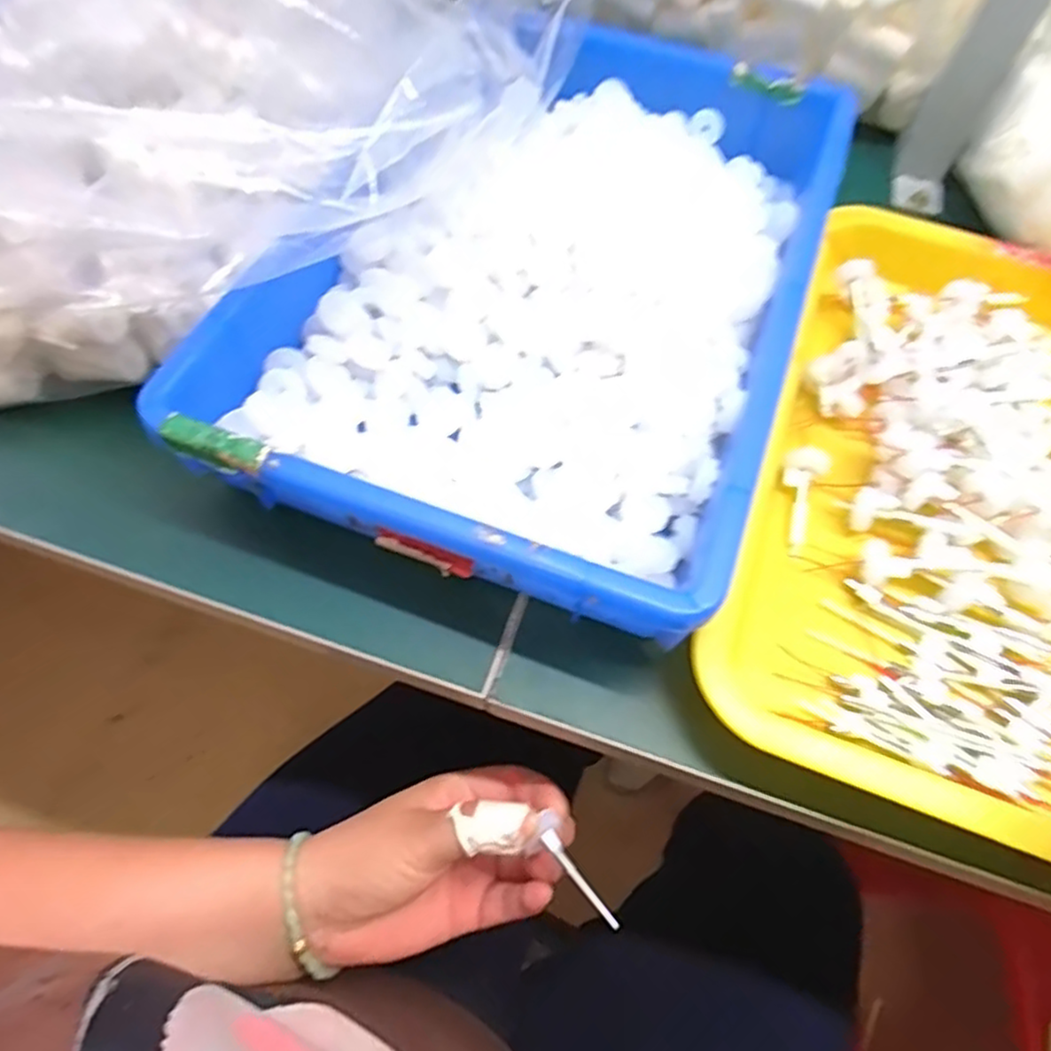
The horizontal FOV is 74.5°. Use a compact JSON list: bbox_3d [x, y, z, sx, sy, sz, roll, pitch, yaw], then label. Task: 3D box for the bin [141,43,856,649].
[{"bbox_3d":[0.017,-0.136,0.361,0.233,0.047,0.358,20,62,8],"label":"bin"}]

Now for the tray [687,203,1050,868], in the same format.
[{"bbox_3d":[0.238,-0.010,0.325,0.245,0.034,0.317,20,62,8],"label":"tray"}]

